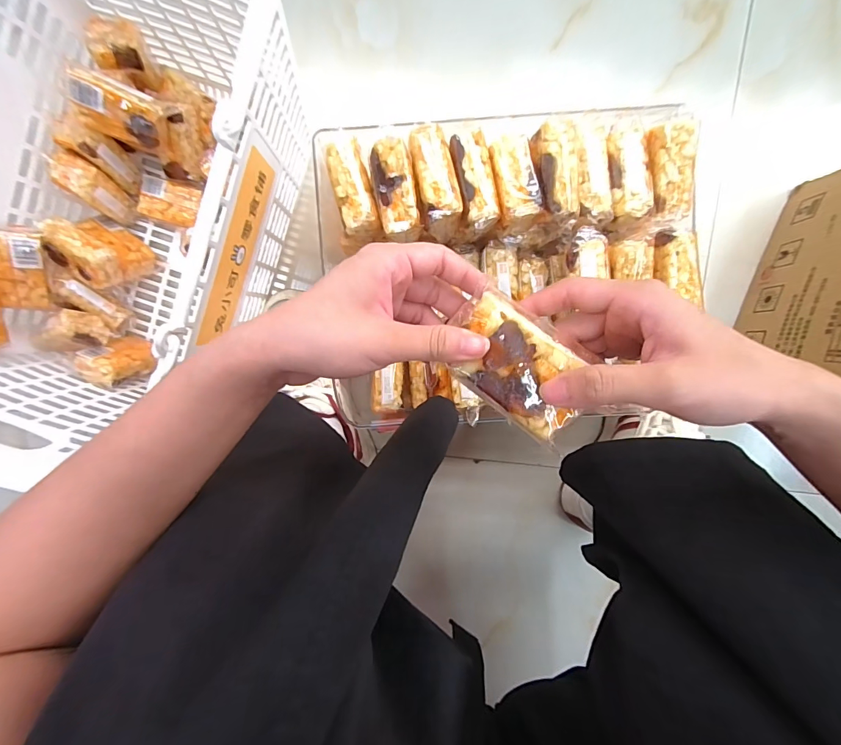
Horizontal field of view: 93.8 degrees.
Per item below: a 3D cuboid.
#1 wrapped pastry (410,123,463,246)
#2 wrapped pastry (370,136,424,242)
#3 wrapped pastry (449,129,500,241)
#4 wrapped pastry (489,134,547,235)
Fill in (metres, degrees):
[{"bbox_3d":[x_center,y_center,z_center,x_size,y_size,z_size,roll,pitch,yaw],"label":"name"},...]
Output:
[{"bbox_3d":[0.014,-0.169,0.355,0.034,0.045,0.088,-13,95,3],"label":"wrapped pastry"},{"bbox_3d":[-0.023,-0.164,0.358,0.035,0.036,0.080,-12,95,3],"label":"wrapped pastry"},{"bbox_3d":[0.049,-0.170,0.362,0.033,0.046,0.084,-10,95,2],"label":"wrapped pastry"},{"bbox_3d":[0.085,-0.167,0.346,0.037,0.025,0.079,-15,95,3],"label":"wrapped pastry"}]

